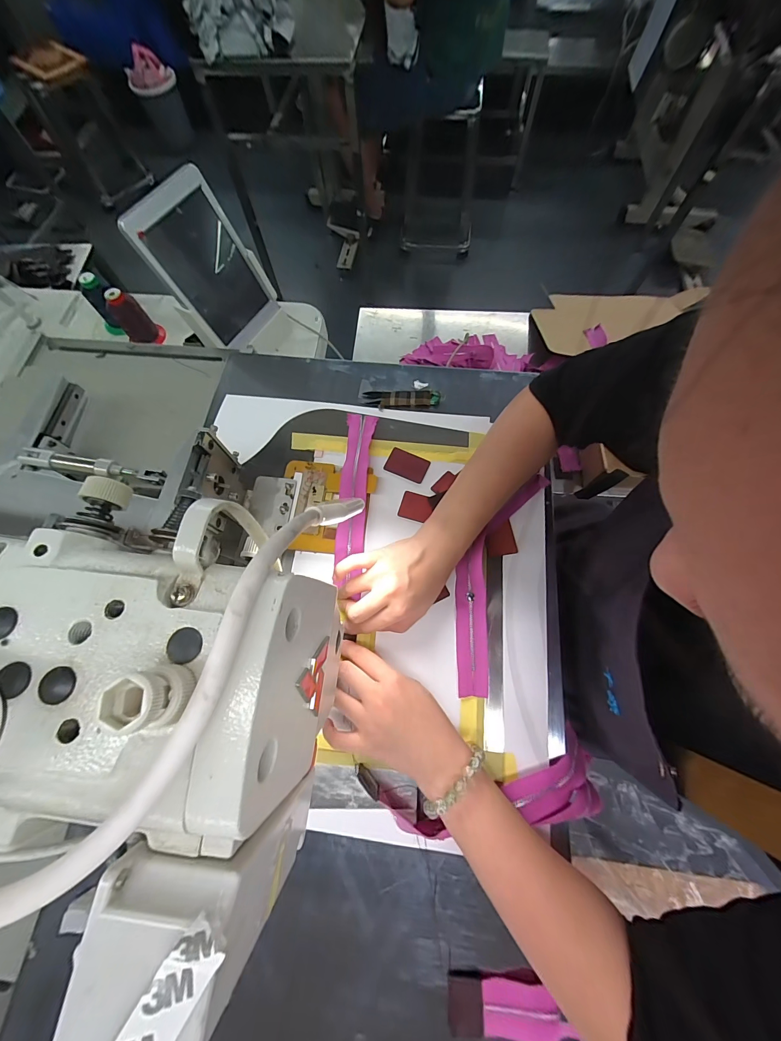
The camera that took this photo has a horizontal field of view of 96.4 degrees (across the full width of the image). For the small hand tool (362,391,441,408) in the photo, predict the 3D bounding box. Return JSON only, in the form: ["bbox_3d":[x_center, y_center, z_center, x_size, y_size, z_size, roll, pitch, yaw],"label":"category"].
[{"bbox_3d":[0.015,-0.168,0.480,0.102,0.007,0.026,1,71,2],"label":"small hand tool"}]

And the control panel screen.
[{"bbox_3d":[-0.280,-0.393,0.553,0.029,0.211,0.151,23,74,27],"label":"control panel screen"}]

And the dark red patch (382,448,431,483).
[{"bbox_3d":[0.022,-0.071,0.446,0.052,0.004,0.037,22,73,9],"label":"dark red patch"}]

